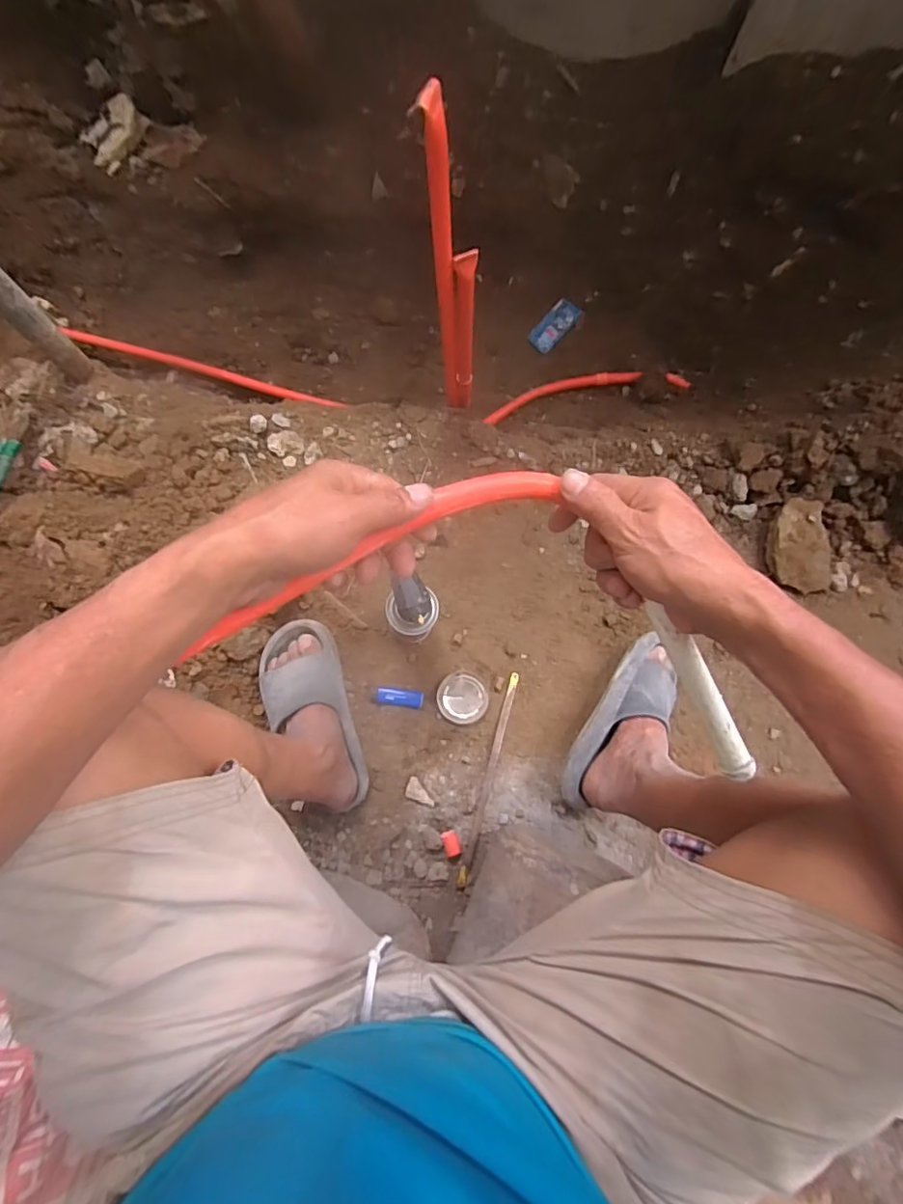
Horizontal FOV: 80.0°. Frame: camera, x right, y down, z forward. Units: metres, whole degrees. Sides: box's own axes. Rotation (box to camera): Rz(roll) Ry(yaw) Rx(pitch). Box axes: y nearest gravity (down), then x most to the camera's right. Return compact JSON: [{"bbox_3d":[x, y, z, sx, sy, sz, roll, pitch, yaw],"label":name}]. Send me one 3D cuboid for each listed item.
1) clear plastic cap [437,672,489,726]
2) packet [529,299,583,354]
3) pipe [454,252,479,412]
[{"bbox_3d":[0.017,0.140,0.789,0.073,0.013,0.073,5,80,0],"label":"clear plastic cap"},{"bbox_3d":[0.216,-0.580,1.129,0.056,0.008,0.114,43,97,-6],"label":"packet"},{"bbox_3d":[0.019,-0.360,0.755,0.029,0.297,0.025,3,80,0],"label":"pipe"}]

